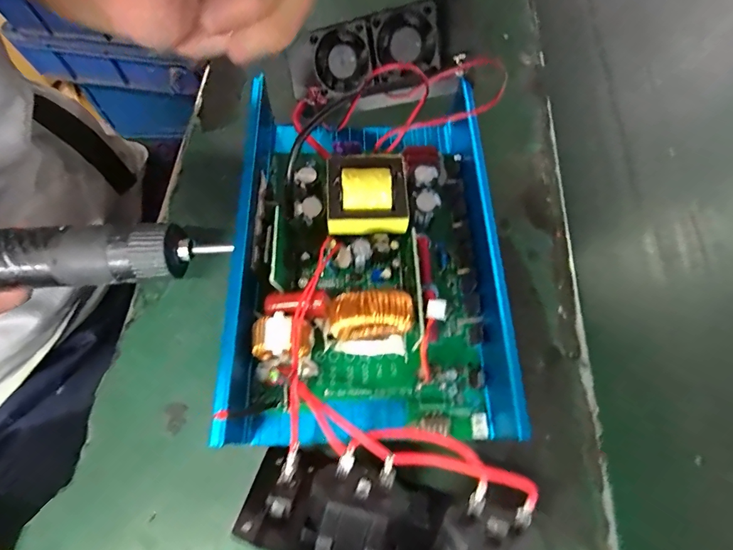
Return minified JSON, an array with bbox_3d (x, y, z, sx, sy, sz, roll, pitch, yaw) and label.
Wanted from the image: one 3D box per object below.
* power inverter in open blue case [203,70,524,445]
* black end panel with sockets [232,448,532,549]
[{"bbox_3d":[-0.004,-0.025,0.233,0.160,0.063,0.229,-1,67,-3],"label":"power inverter in open blue case"},{"bbox_3d":[0.011,0.101,0.167,0.123,0.026,0.054,13,94,5],"label":"black end panel with sockets"}]

